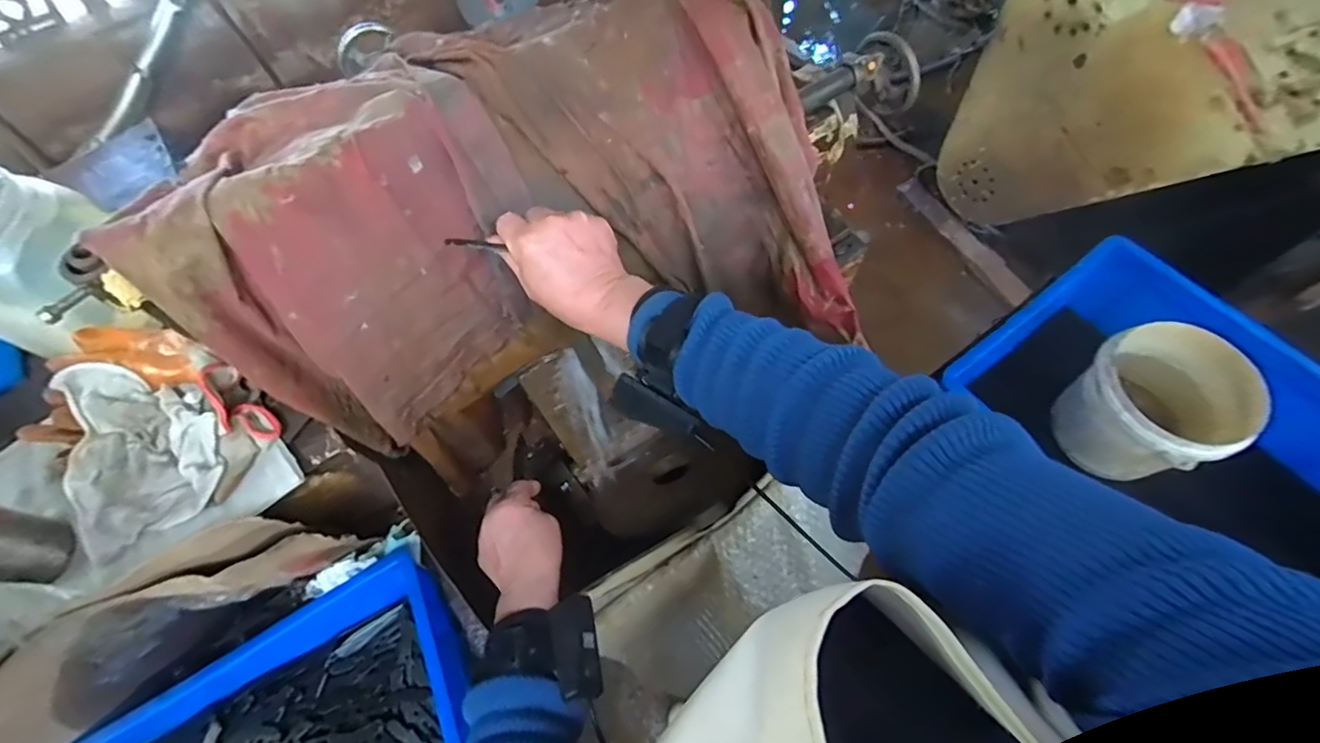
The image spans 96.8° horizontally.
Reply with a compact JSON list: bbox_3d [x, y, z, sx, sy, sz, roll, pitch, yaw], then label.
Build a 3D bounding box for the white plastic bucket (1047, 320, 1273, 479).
[{"bbox_3d":[0.595,0.041,0.713,0.168,0.144,0.154,-1,65,3],"label":"white plastic bucket"}]

